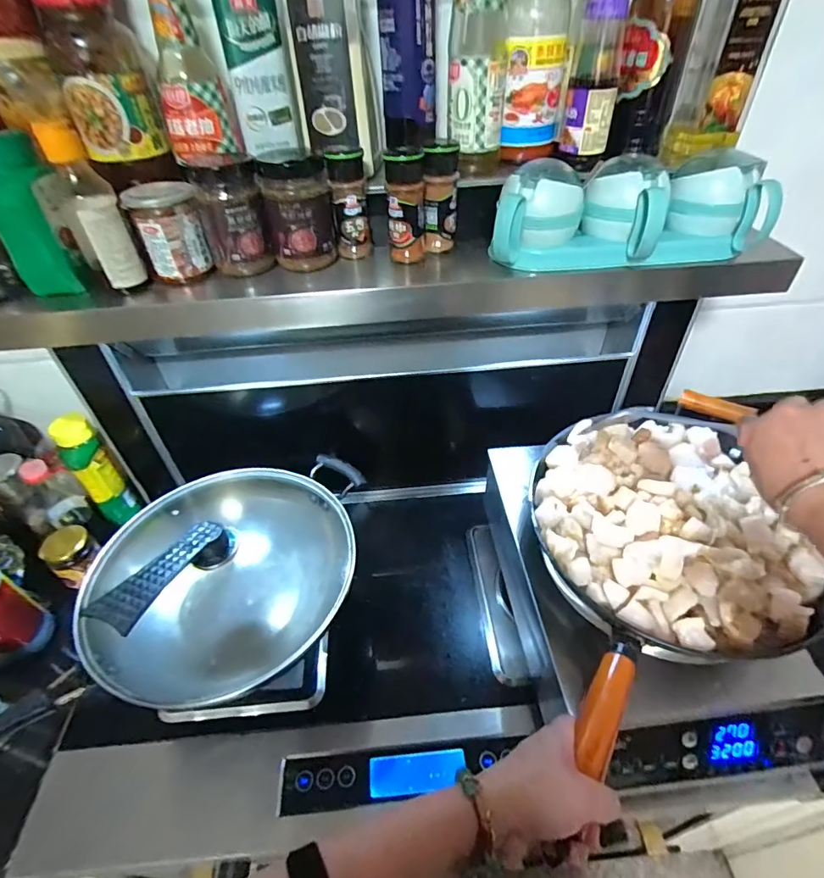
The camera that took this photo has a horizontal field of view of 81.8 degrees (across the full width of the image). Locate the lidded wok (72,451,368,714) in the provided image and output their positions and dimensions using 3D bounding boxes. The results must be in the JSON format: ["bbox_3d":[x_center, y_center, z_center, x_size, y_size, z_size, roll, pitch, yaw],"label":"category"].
[{"bbox_3d":[-0.239,0.159,0.614,0.324,0.187,0.302,-5,44,-2],"label":"lidded wok"}]

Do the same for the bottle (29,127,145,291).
[{"bbox_3d":[-0.308,-0.214,0.448,0.056,0.131,0.058,-27,49,-23],"label":"bottle"}]

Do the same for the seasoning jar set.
[{"bbox_3d":[0.215,-0.226,0.485,0.264,0.090,0.090,-4,44,-2],"label":"seasoning jar set"}]

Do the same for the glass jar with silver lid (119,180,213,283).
[{"bbox_3d":[-0.248,-0.215,0.487,0.061,0.089,0.060,-1,44,1],"label":"glass jar with silver lid"}]

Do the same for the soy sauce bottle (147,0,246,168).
[{"bbox_3d":[-0.229,-0.381,0.471,0.070,0.181,0.055,-19,46,-17],"label":"soy sauce bottle"}]

